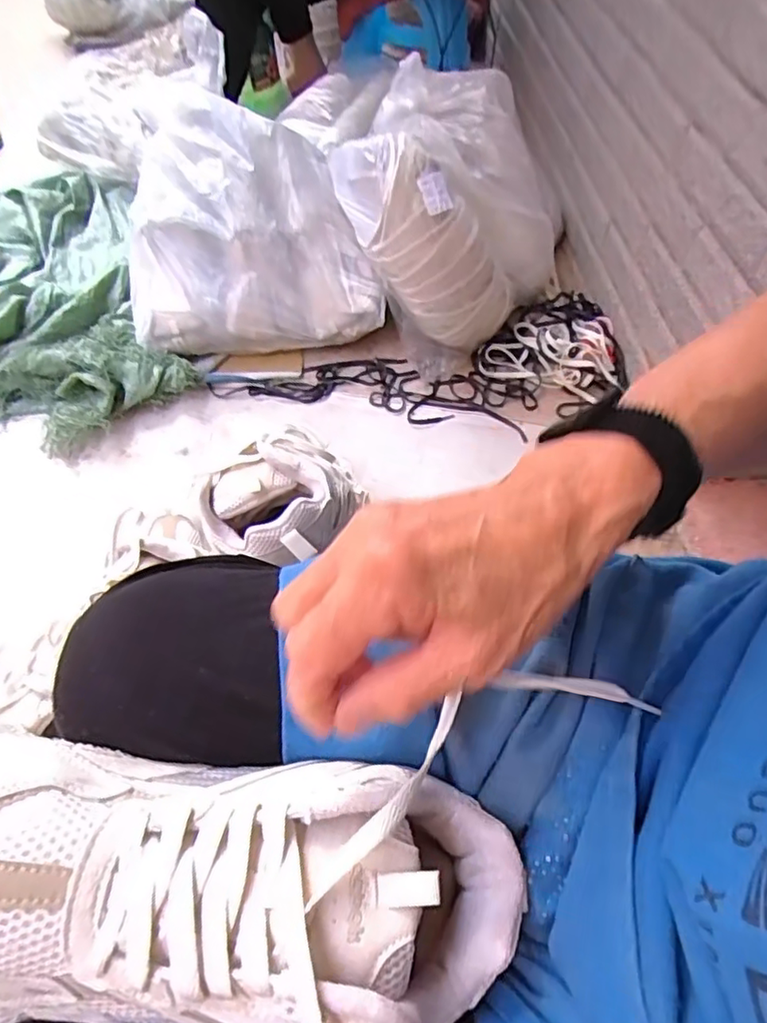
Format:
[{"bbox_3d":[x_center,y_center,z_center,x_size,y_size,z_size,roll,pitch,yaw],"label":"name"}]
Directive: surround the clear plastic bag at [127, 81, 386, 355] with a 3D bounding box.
[{"bbox_3d":[-0.222,-0.466,1.000,0.394,0.258,0.342,-6,56,-6],"label":"clear plastic bag"}]

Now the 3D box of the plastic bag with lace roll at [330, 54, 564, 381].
[{"bbox_3d":[0.099,-0.474,0.982,0.332,0.292,0.320,-39,65,-24],"label":"plastic bag with lace roll"}]

